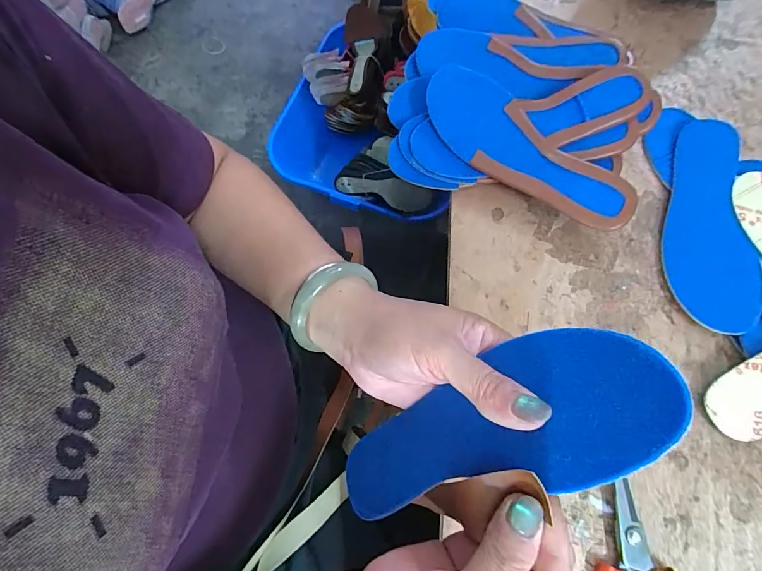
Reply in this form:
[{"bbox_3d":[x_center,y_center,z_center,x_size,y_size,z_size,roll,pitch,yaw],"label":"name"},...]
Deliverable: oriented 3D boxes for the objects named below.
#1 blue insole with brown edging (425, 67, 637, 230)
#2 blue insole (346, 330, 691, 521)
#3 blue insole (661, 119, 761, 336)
[{"bbox_3d":[0.129,-0.122,0.365,0.210,0.014,0.071,40,88,5],"label":"blue insole with brown edging"},{"bbox_3d":[0.046,0.087,0.215,0.006,0.208,0.069,19,43,-37],"label":"blue insole"},{"bbox_3d":[0.305,-0.061,0.367,0.070,0.010,0.210,1,70,20],"label":"blue insole"}]

